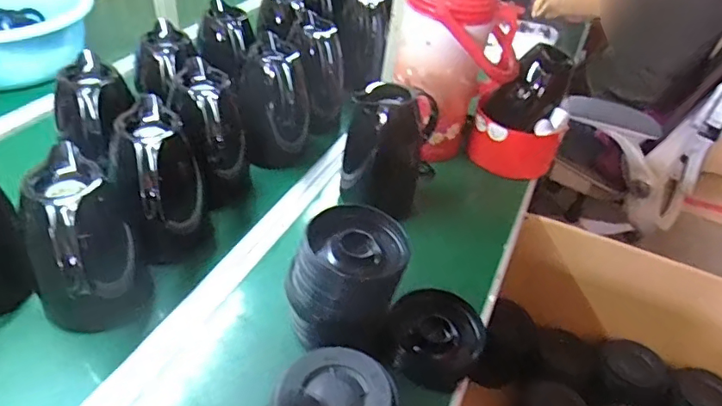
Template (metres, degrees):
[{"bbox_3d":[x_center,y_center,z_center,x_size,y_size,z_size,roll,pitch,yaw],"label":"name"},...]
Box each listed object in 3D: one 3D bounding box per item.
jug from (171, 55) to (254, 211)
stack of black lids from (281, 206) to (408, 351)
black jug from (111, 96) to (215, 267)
[{"bbox_3d":[-0.226,-0.097,0.806,0.111,0.185,0.161,-7,42,-17],"label":"jug"},{"bbox_3d":[-0.017,0.105,0.647,0.127,0.152,0.131,17,41,10],"label":"stack of black lids"},{"bbox_3d":[-0.269,-0.015,0.709,0.116,0.195,0.156,-10,43,-21],"label":"black jug"}]

